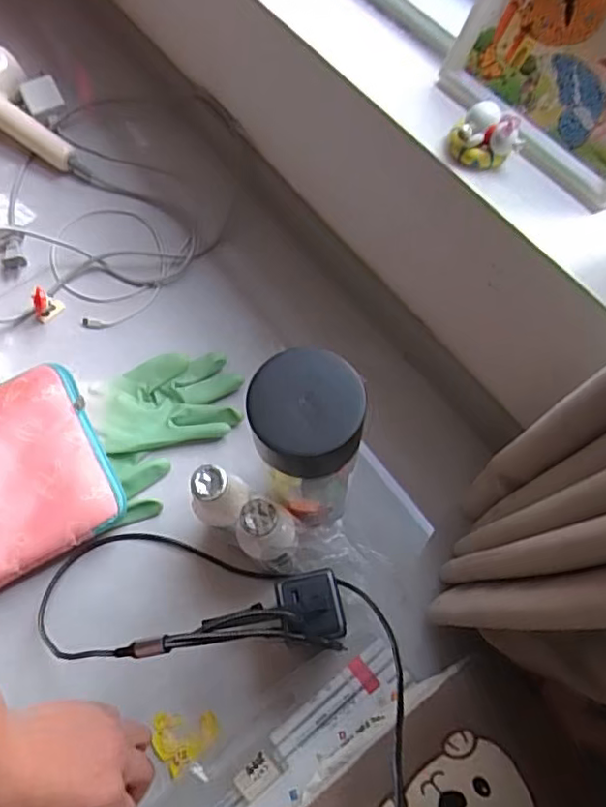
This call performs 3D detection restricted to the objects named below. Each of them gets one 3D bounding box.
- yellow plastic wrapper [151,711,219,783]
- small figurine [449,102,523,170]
[{"bbox_3d":[-0.107,0.307,0.529,0.057,0.008,0.052,-3,52,2],"label":"yellow plastic wrapper"},{"bbox_3d":[0.138,-0.199,0.445,0.044,0.030,0.037,36,72,16],"label":"small figurine"}]

